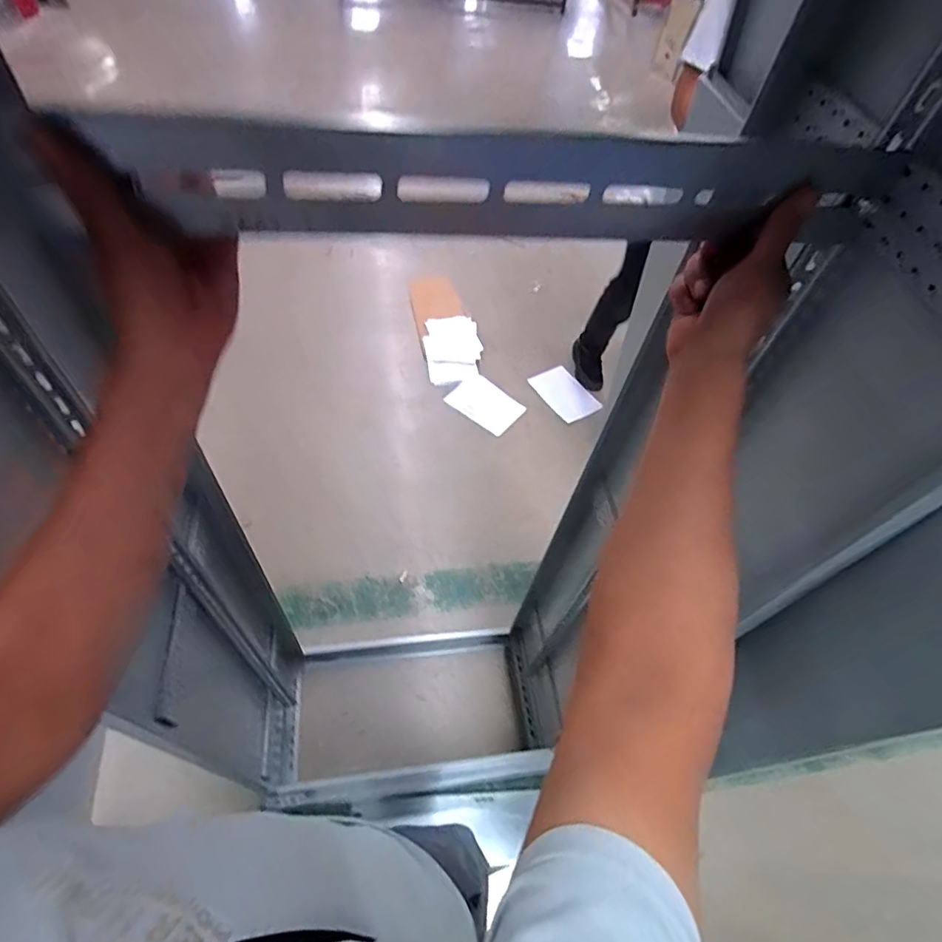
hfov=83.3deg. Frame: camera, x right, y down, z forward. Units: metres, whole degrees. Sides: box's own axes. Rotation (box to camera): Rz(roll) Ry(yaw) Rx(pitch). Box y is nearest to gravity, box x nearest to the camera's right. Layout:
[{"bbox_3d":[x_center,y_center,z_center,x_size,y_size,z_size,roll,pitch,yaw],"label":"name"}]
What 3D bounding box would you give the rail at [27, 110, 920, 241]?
[{"bbox_3d":[0.040,-0.191,0.358,0.500,0.069,0.019,-4,57,-10],"label":"rail"}]

